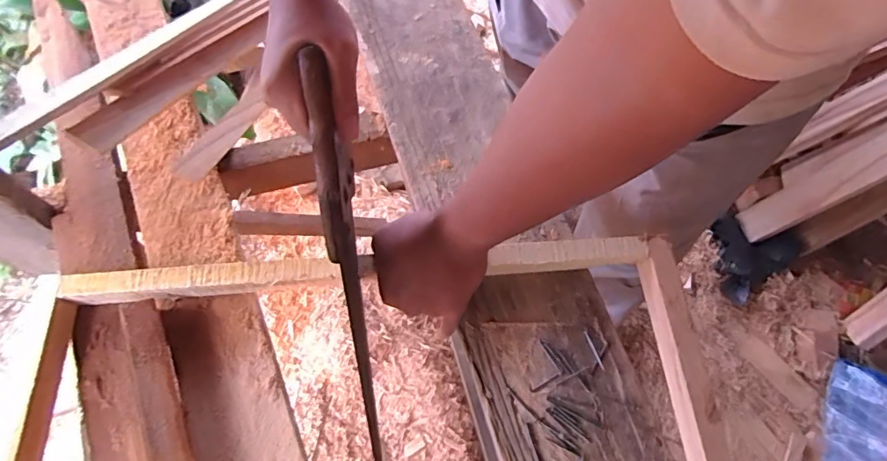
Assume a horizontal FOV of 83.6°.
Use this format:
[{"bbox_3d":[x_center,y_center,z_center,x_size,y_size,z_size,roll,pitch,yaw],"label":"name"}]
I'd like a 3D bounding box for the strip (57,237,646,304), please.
[{"bbox_3d":[-0.084,0.041,0.505,0.569,0.035,0.029,-4,70,-1],"label":"strip"}]

